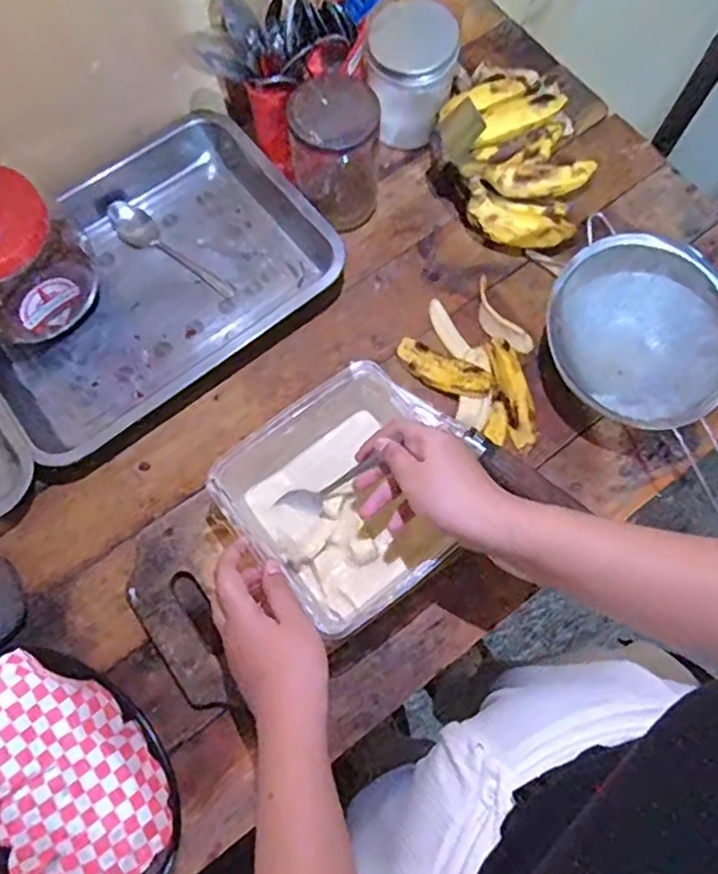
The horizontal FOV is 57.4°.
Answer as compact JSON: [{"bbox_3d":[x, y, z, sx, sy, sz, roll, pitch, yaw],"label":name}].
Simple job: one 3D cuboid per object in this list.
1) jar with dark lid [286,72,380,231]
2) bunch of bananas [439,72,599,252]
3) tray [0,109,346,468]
[{"bbox_3d":[-0.023,-0.268,0.635,0.082,0.129,0.074,-1,71,-2],"label":"jar with dark lid"},{"bbox_3d":[0.160,-0.305,0.671,0.159,0.092,0.218,8,71,1],"label":"bunch of bananas"},{"bbox_3d":[-0.218,-0.167,0.645,0.336,0.041,0.266,-35,76,-12],"label":"tray"}]

